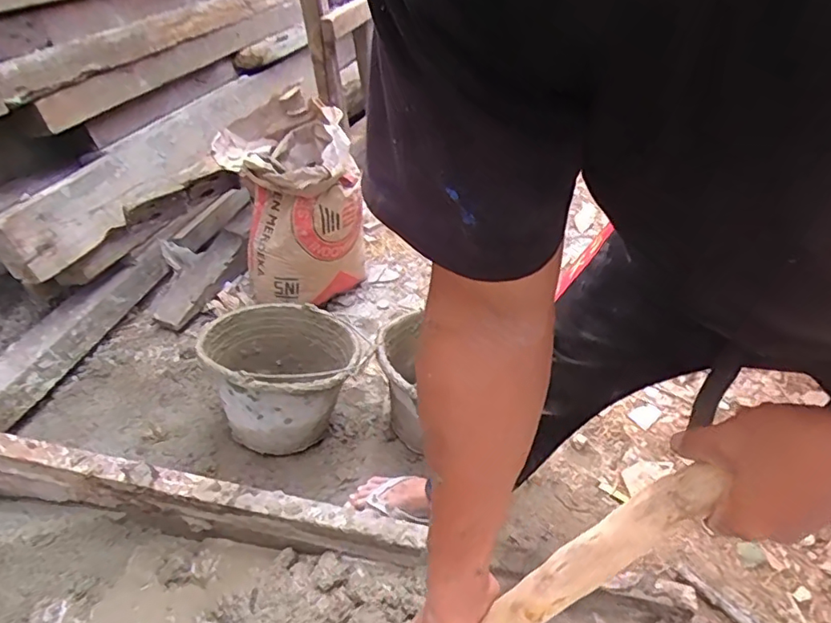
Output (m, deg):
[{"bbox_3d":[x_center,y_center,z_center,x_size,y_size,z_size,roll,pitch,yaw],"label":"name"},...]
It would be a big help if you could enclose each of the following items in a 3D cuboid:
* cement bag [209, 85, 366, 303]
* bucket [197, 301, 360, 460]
[{"bbox_3d":[-0.310,-0.253,1.465,0.335,0.468,0.300,-4,37,-11],"label":"cement bag"},{"bbox_3d":[-0.267,0.137,1.179,0.273,0.246,0.297,3,36,-2],"label":"bucket"}]

